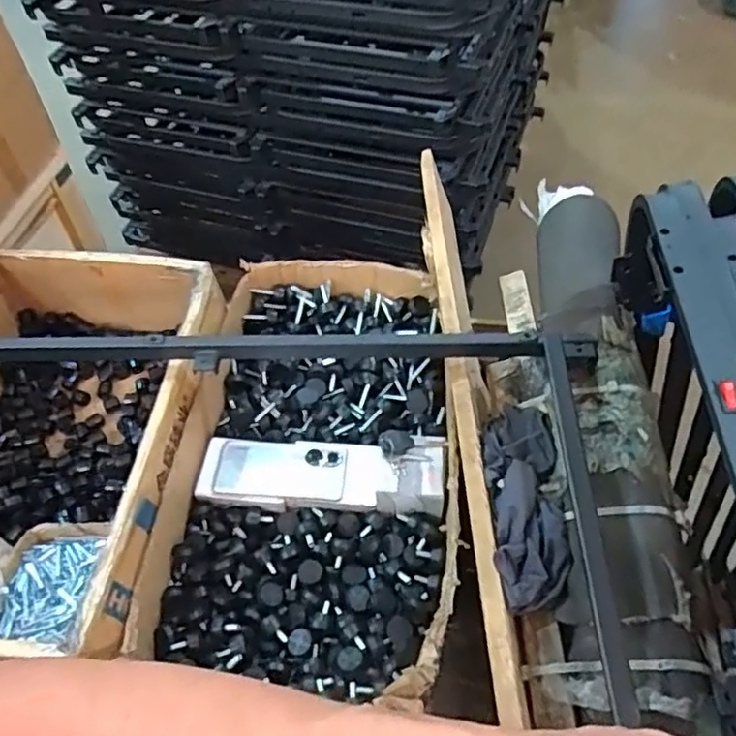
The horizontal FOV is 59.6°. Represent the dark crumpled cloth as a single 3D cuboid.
[{"bbox_3d":[0.165,0.134,0.679,0.074,0.040,0.228,-1,53,3],"label":"dark crumpled cloth"}]

